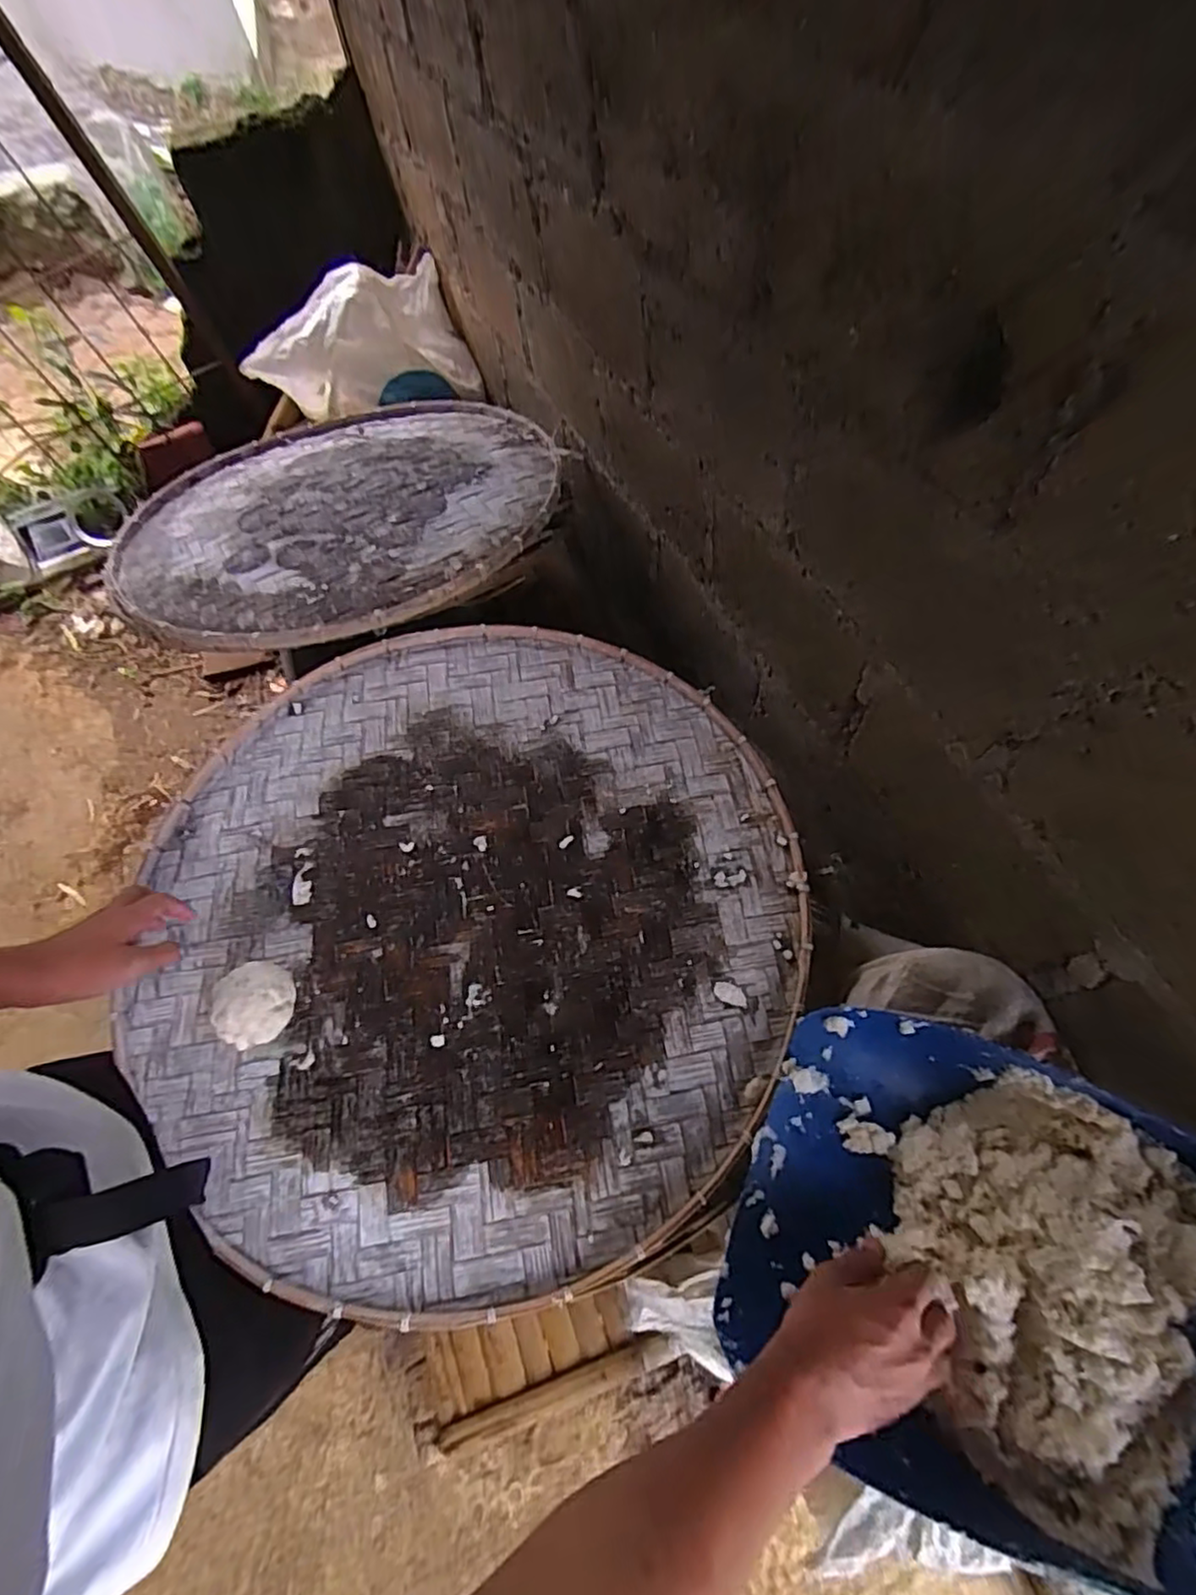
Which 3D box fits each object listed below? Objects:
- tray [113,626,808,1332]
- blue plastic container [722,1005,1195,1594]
[{"bbox_3d":[-0.135,0.103,0.698,0.691,0.023,0.678,-1,63,2],"label":"tray"},{"bbox_3d":[0.293,0.357,0.504,0.334,0.129,0.310,23,67,12],"label":"blue plastic container"}]

